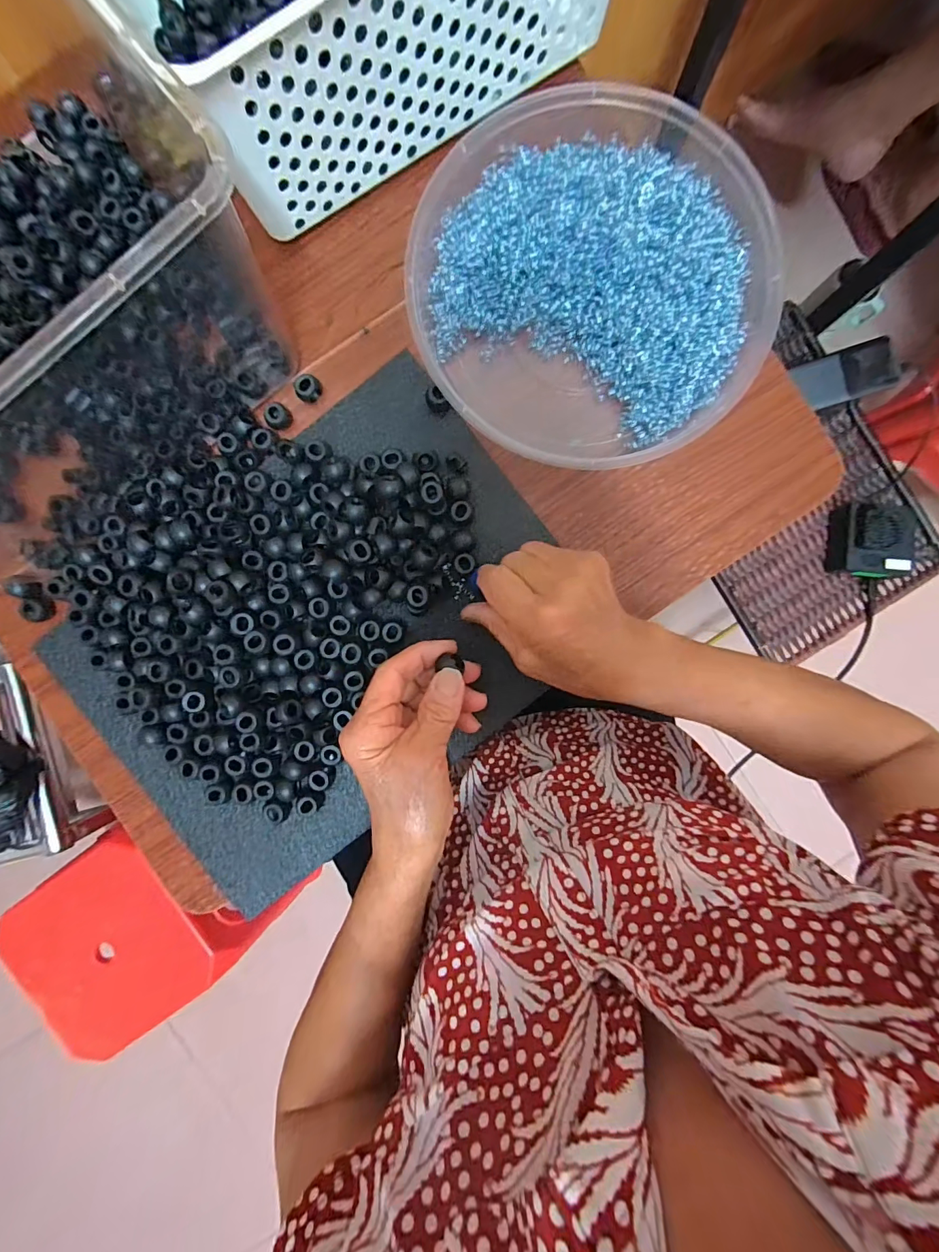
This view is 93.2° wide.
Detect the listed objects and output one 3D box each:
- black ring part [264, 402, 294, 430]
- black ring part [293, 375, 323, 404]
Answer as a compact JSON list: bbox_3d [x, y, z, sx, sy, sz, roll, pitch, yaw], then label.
[{"bbox_3d":[-0.135,-0.149,0.315,0.016,0.011,0.018,-4,88,-3],"label":"black ring part"},{"bbox_3d":[-0.114,-0.168,0.313,0.018,0.008,0.016,-39,90,-3],"label":"black ring part"}]

